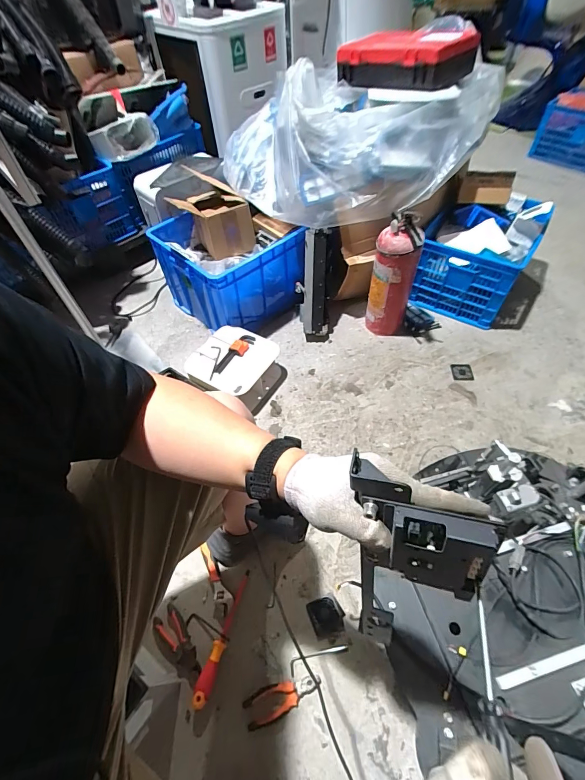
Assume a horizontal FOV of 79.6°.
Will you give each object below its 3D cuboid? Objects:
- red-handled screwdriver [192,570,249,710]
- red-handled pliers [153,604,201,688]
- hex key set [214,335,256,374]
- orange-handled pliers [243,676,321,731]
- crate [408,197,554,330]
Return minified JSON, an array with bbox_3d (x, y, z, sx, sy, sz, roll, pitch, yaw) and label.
[{"bbox_3d":[-0.152,0.527,0.760,0.026,0.041,0.252,13,55,11],"label":"red-handled screwdriver"},{"bbox_3d":[-0.247,0.547,0.755,0.053,0.021,0.150,-35,60,-21],"label":"red-handled pliers"},{"bbox_3d":[-0.184,-0.116,1.117,0.050,0.037,0.183,25,59,19],"label":"hex key set"},{"bbox_3d":[-0.019,0.612,0.700,0.153,0.013,0.055,-21,56,-13],"label":"orange-handled pliers"},{"bbox_3d":[0.681,-0.504,1.319,0.347,0.289,0.415,24,58,18],"label":"crate"}]

